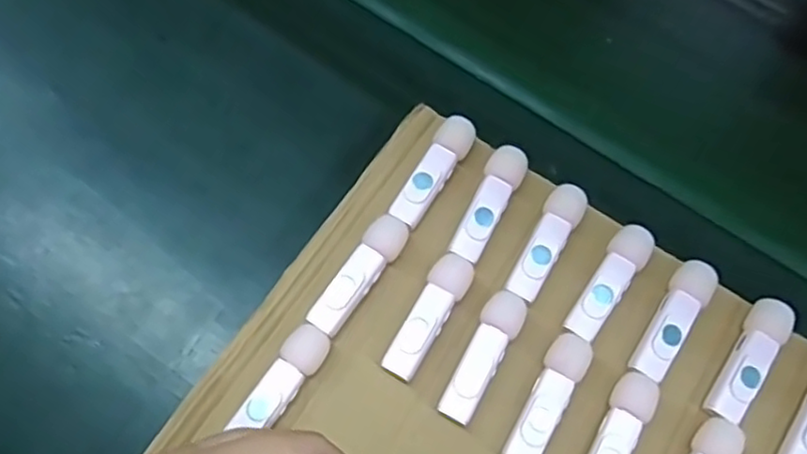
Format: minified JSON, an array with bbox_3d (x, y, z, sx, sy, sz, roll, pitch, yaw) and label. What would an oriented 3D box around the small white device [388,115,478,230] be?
[{"bbox_3d":[0.015,-0.027,0.350,0.017,0.016,0.064,30,67,8],"label":"small white device"}]

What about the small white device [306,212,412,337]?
[{"bbox_3d":[-0.021,0.024,0.330,0.018,0.015,0.065,32,67,9],"label":"small white device"}]

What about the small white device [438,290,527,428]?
[{"bbox_3d":[0.037,0.061,0.319,0.017,0.013,0.064,27,67,7],"label":"small white device"}]

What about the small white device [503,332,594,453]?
[{"bbox_3d":[0.066,0.079,0.312,0.018,0.012,0.064,27,67,7],"label":"small white device"}]

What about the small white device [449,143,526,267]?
[{"bbox_3d":[0.043,-0.012,0.344,0.018,0.014,0.063,28,67,7],"label":"small white device"}]

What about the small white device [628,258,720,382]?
[{"bbox_3d":[0.129,0.045,0.326,0.018,0.013,0.062,33,68,9],"label":"small white device"}]

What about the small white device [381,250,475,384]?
[{"bbox_3d":[0.013,0.043,0.324,0.019,0.015,0.064,28,67,7],"label":"small white device"}]

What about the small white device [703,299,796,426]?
[{"bbox_3d":[0.163,0.064,0.322,0.017,0.014,0.063,33,68,9],"label":"small white device"}]

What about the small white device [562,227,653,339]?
[{"bbox_3d":[0.099,0.026,0.330,0.019,0.011,0.063,37,68,11],"label":"small white device"}]

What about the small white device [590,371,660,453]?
[{"bbox_3d":[0.095,0.096,0.307,0.018,0.012,0.064,30,67,8],"label":"small white device"}]

